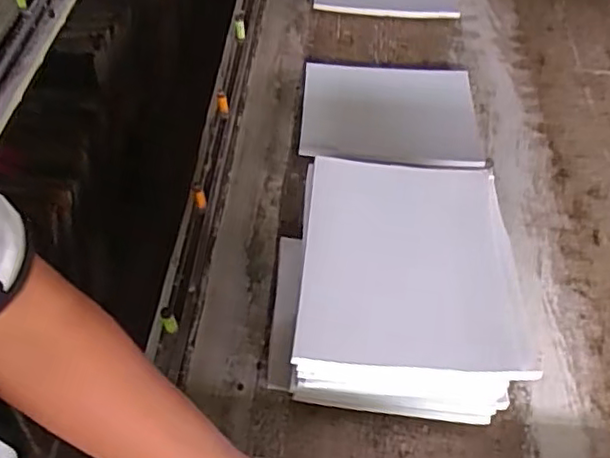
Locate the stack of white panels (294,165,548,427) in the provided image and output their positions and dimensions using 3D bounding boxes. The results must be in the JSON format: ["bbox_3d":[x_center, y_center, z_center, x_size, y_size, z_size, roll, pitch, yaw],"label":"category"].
[{"bbox_3d":[0.112,0.061,0.719,0.231,0.140,0.288,2,53,3],"label":"stack of white panels"}]

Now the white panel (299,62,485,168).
[{"bbox_3d":[0.138,-0.186,0.997,0.281,0.027,0.219,2,53,2],"label":"white panel"}]

